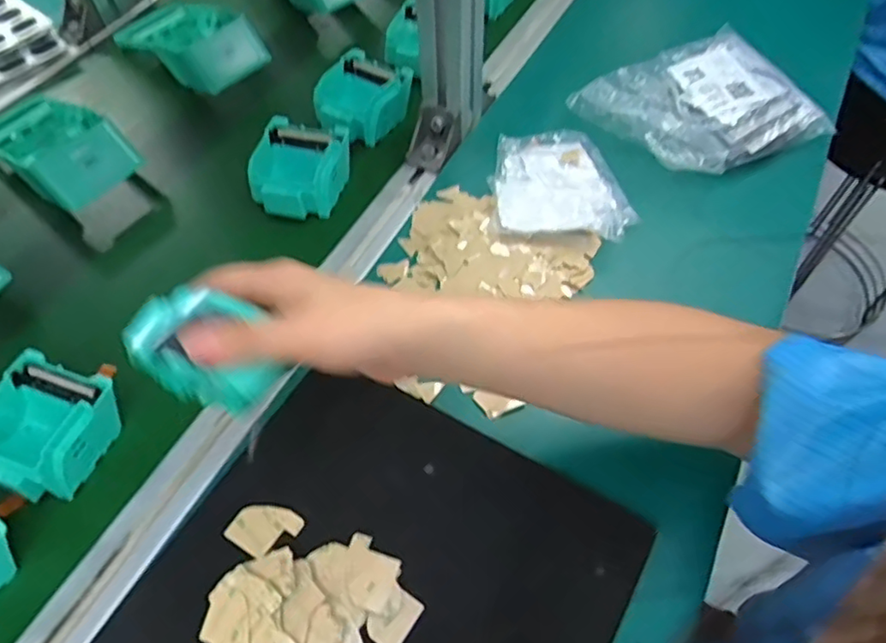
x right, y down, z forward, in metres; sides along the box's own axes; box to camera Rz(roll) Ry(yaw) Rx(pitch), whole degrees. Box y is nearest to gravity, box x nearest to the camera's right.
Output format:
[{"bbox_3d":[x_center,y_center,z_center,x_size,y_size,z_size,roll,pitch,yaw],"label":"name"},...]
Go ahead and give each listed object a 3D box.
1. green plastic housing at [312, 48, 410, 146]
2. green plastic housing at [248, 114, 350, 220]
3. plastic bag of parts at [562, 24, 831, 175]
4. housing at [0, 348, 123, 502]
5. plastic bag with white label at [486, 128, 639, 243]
[{"bbox_3d":[-0.080,-0.211,0.593,0.074,0.044,0.085,24,63,19],"label":"green plastic housing"},{"bbox_3d":[-0.125,-0.135,0.539,0.076,0.035,0.085,4,58,8],"label":"green plastic housing"},{"bbox_3d":[0.236,-0.201,0.563,0.196,0.041,0.142,-25,59,-10],"label":"plastic bag of parts"},{"bbox_3d":[-0.264,0.069,0.406,0.073,0.034,0.083,12,60,13],"label":"housing"},{"bbox_3d":[0.103,-0.123,0.526,0.116,0.023,0.130,2,58,7],"label":"plastic bag with white label"}]

